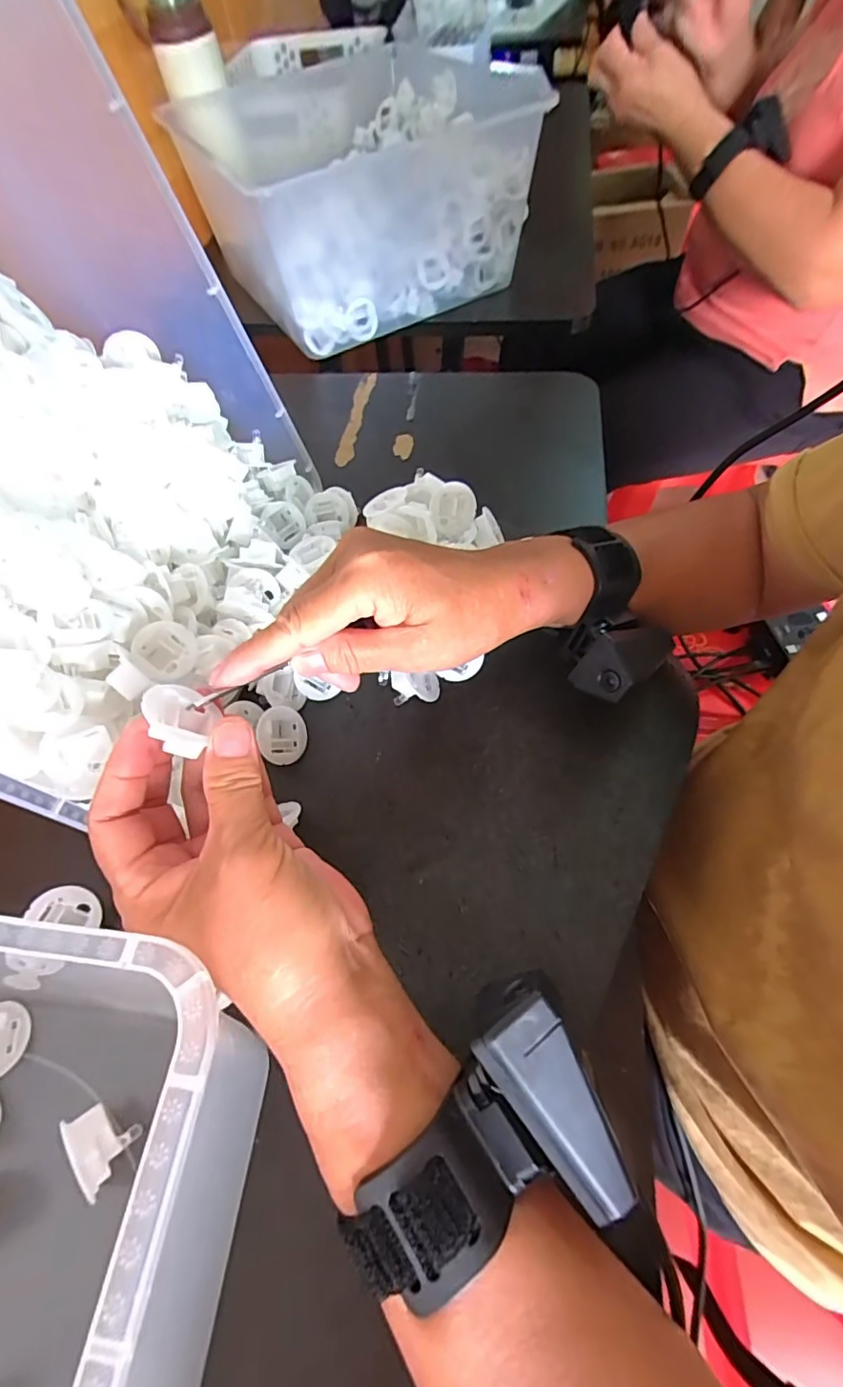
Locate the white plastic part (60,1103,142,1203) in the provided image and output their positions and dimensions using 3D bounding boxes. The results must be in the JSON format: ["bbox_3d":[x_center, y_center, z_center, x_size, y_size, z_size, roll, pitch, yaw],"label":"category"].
[{"bbox_3d":[-0.135,0.189,0.228,0.018,0.024,0.031,-38,66,-17],"label":"white plastic part"}]

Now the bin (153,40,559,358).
[{"bbox_3d":[-0.096,-0.566,0.594,0.283,0.130,0.373,-26,61,-11],"label":"bin"}]

